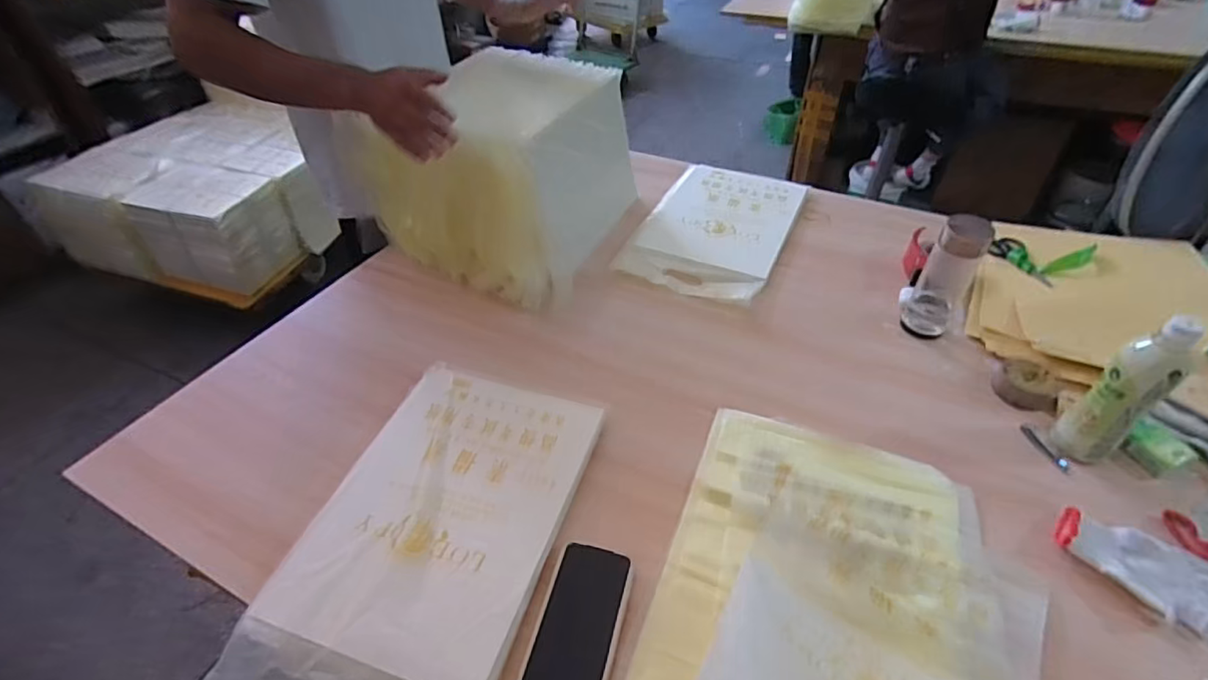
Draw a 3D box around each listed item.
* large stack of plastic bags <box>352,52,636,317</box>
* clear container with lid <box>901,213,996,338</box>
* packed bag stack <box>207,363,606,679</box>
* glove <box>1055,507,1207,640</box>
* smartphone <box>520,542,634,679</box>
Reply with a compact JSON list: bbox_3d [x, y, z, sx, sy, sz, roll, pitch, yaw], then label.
[{"bbox_3d":[-0.173,-0.325,1.031,0.379,0.255,0.430,18,46,20],"label":"large stack of plastic bags"},{"bbox_3d":[0.528,-0.100,0.849,0.066,0.183,0.061,27,52,26],"label":"clear container with lid"},{"bbox_3d":[-0.197,0.214,0.646,0.281,0.033,0.439,10,47,13],"label":"packed bag stack"},{"bbox_3d":[0.604,0.255,0.595,0.197,0.022,0.099,21,50,22],"label":"glove"},{"bbox_3d":[-0.026,0.296,0.574,0.084,0.013,0.162,10,47,12],"label":"smartphone"}]

